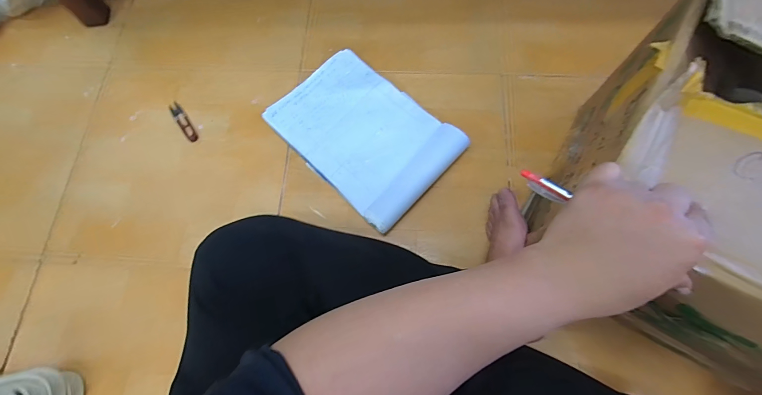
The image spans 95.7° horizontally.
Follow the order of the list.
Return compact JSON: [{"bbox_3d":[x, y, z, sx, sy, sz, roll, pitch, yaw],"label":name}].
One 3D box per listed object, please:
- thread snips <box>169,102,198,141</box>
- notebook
[{"bbox_3d":[-0.388,-0.149,0.675,0.021,0.005,0.104,-36,74,-9],"label":"thread snips"},{"bbox_3d":[-0.037,-0.122,0.635,0.325,0.033,0.219,42,78,14],"label":"notebook"}]

